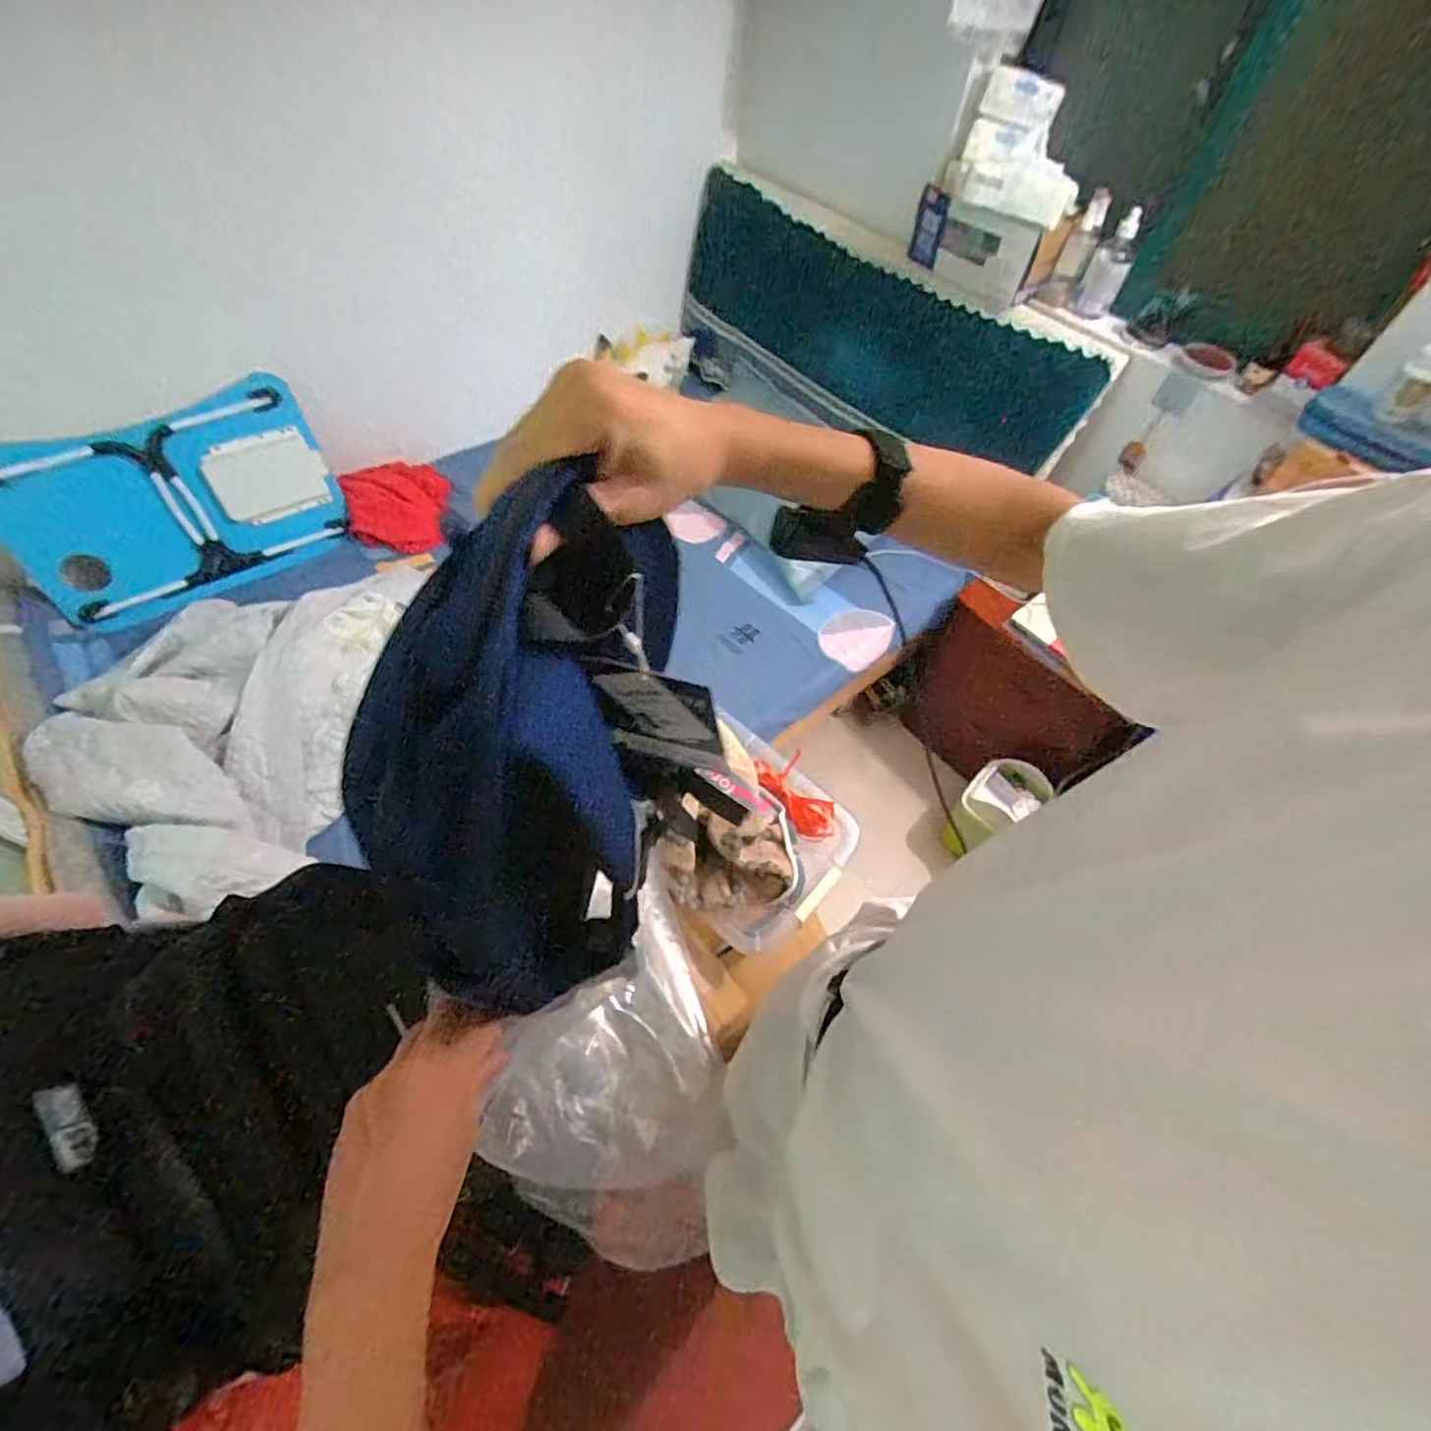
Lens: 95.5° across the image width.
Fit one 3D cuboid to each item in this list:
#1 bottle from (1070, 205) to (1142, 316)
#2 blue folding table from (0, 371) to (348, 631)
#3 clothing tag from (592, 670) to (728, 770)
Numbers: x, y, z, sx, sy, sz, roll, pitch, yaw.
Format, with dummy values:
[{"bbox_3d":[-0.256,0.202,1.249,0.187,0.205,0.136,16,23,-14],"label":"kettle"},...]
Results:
[{"bbox_3d":[0.769,-0.882,1.272,0.061,0.165,0.067,2,55,-2],"label":"bottle"},{"bbox_3d":[-1.132,-0.449,1.381,0.600,0.375,0.058,-34,39,-26],"label":"blue folding table"},{"bbox_3d":[-0.035,0.005,0.436,0.081,0.133,0.004,15,65,7],"label":"clothing tag"}]

